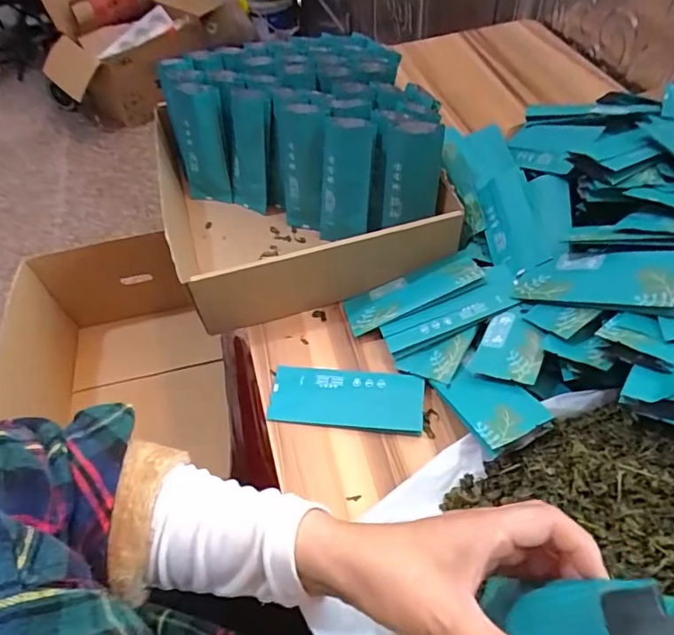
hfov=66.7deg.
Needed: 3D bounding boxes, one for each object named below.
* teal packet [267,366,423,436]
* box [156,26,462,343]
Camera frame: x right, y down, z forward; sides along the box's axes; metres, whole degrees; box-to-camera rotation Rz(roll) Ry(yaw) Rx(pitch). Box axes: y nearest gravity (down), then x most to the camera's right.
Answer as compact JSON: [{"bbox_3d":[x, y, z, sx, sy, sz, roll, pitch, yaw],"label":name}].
[{"bbox_3d":[0.007,0.070,0.453,0.132,0.009,0.056,3,52,6],"label":"teal packet"},{"bbox_3d":[-0.045,-0.163,0.559,0.275,0.137,0.289,-15,52,-8],"label":"box"}]

